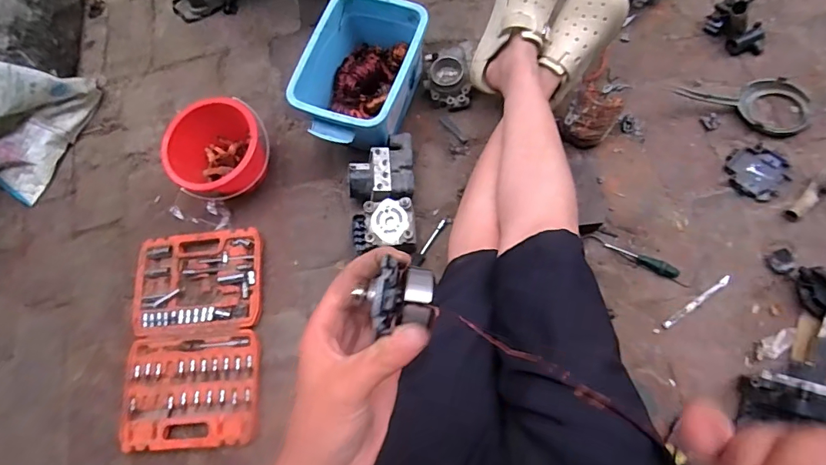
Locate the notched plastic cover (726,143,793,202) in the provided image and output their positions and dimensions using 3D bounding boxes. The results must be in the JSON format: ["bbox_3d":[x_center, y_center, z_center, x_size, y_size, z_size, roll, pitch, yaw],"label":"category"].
[{"bbox_3d":[0.588,-0.106,0.791,0.093,0.008,0.091,39,87,26],"label":"notched plastic cover"}]

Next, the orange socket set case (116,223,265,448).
[{"bbox_3d":[-0.402,0.191,0.860,0.248,0.036,0.386,-4,73,6],"label":"orange socket set case"}]

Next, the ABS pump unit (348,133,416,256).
[{"bbox_3d":[-0.053,-0.066,0.847,0.121,0.086,0.209,-2,75,7],"label":"ABS pump unit"}]

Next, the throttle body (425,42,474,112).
[{"bbox_3d":[0.070,-0.313,0.916,0.097,0.056,0.128,2,76,8],"label":"throttle body"}]

